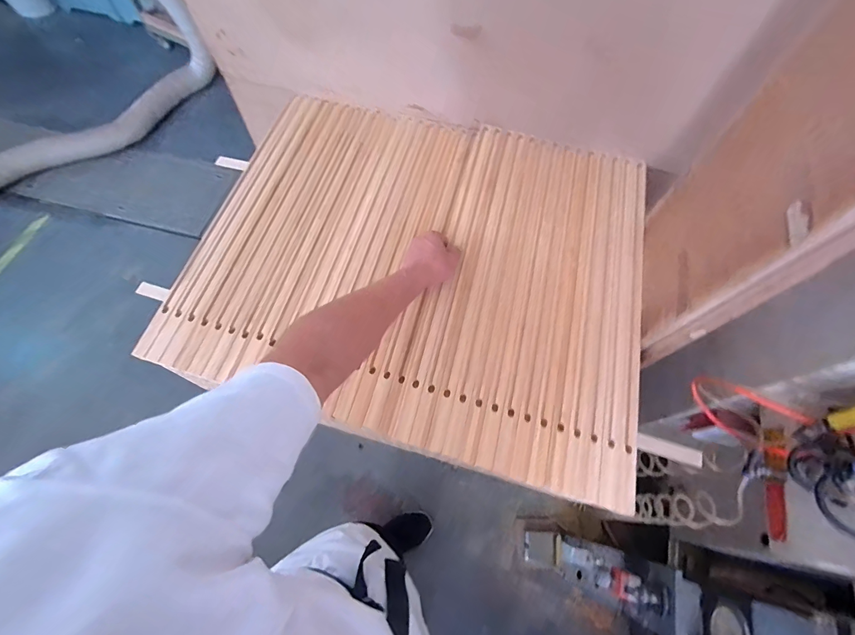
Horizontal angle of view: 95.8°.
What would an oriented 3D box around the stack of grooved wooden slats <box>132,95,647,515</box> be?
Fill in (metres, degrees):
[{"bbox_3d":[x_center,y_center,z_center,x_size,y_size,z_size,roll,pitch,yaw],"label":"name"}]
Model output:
[{"bbox_3d":[-0.014,-0.123,0.705,0.779,0.053,0.672,15,67,6],"label":"stack of grooved wooden slats"}]

